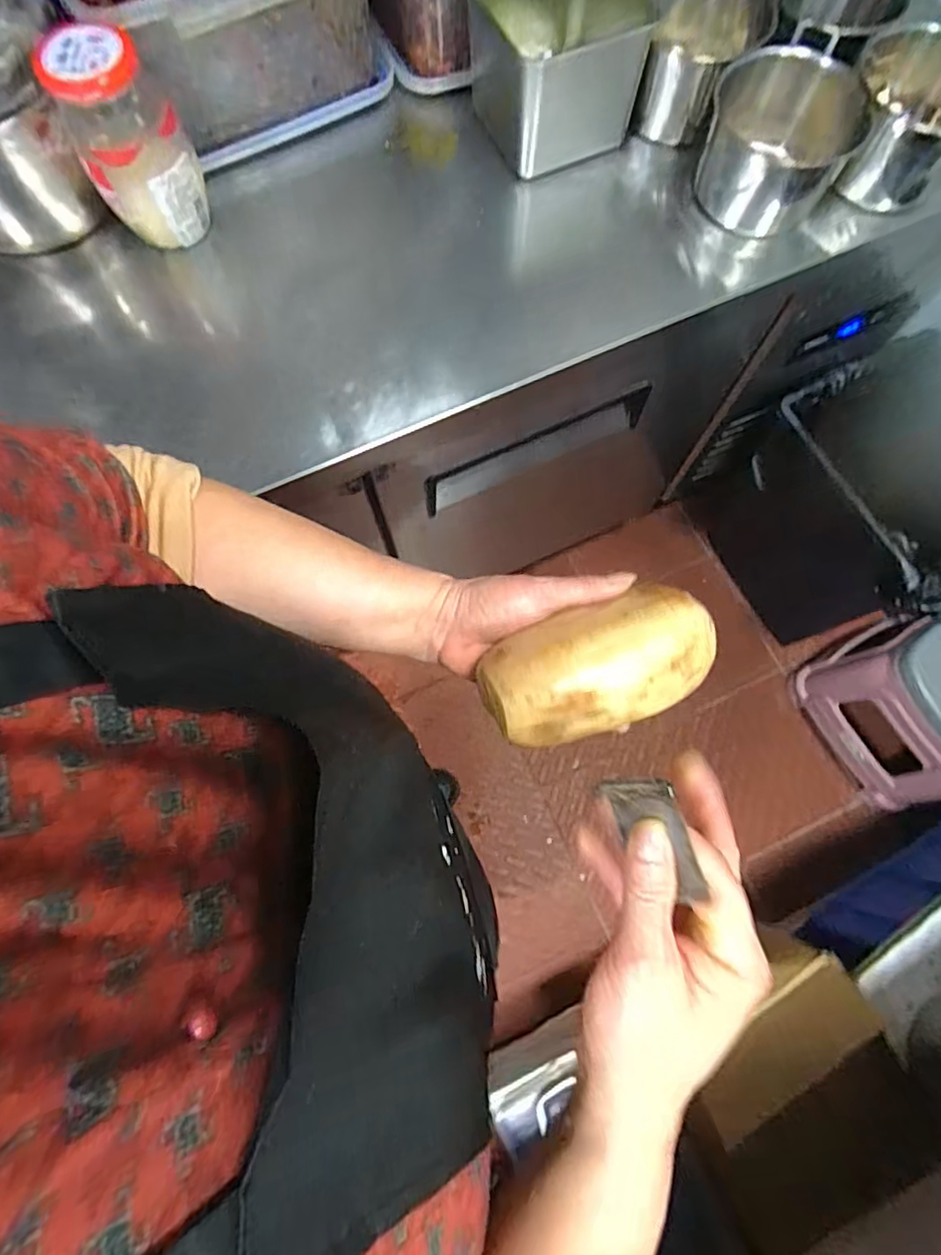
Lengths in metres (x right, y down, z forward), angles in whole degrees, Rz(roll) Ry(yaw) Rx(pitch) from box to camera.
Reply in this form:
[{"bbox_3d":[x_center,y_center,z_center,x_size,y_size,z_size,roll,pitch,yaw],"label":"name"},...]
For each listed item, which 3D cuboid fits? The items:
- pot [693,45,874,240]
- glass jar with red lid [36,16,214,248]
[{"bbox_3d":[0.311,-0.499,0.594,0.126,0.111,0.115,8,74,3],"label":"pot"},{"bbox_3d":[-0.323,-0.462,0.555,0.097,0.159,0.080,-26,75,-6],"label":"glass jar with red lid"}]

